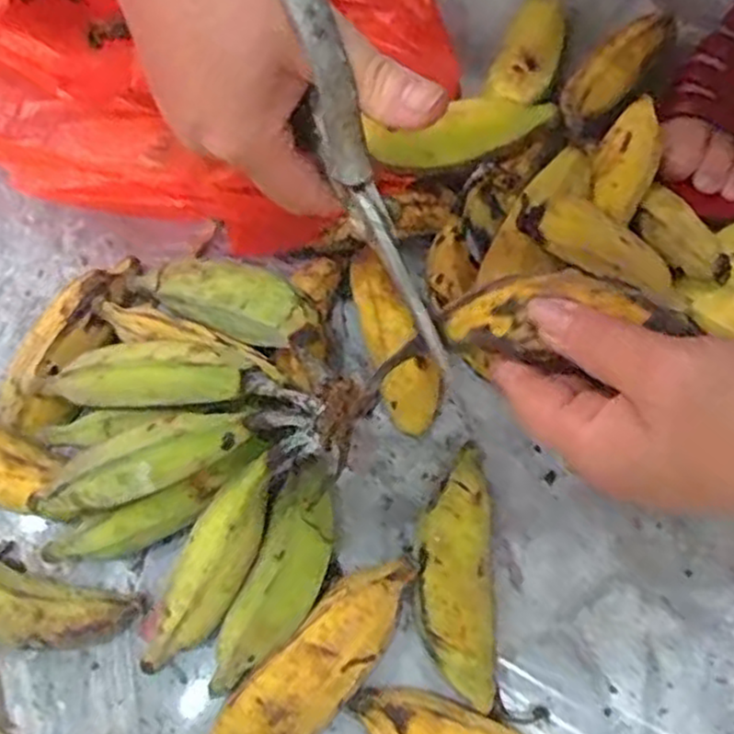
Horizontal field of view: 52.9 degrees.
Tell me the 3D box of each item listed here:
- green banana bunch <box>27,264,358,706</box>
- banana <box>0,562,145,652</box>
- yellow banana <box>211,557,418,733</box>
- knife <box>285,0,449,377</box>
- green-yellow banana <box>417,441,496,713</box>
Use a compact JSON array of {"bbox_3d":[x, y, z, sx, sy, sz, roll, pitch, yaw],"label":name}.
[{"bbox_3d":[-0.079,0.038,0.340,0.148,0.074,0.167,25,75,6],"label":"green banana bunch"},{"bbox_3d":[-0.170,0.103,0.343,0.121,0.029,0.036,22,74,5],"label":"banana"},{"bbox_3d":[-0.027,0.140,0.334,0.041,0.029,0.129,36,76,9],"label":"yellow banana"},{"bbox_3d":[-0.007,-0.081,0.259,0.014,0.030,0.176,-26,114,-8],"label":"knife"},{"bbox_3d":[0.041,0.097,0.350,0.034,0.029,0.114,0,74,-1],"label":"green-yellow banana"}]

